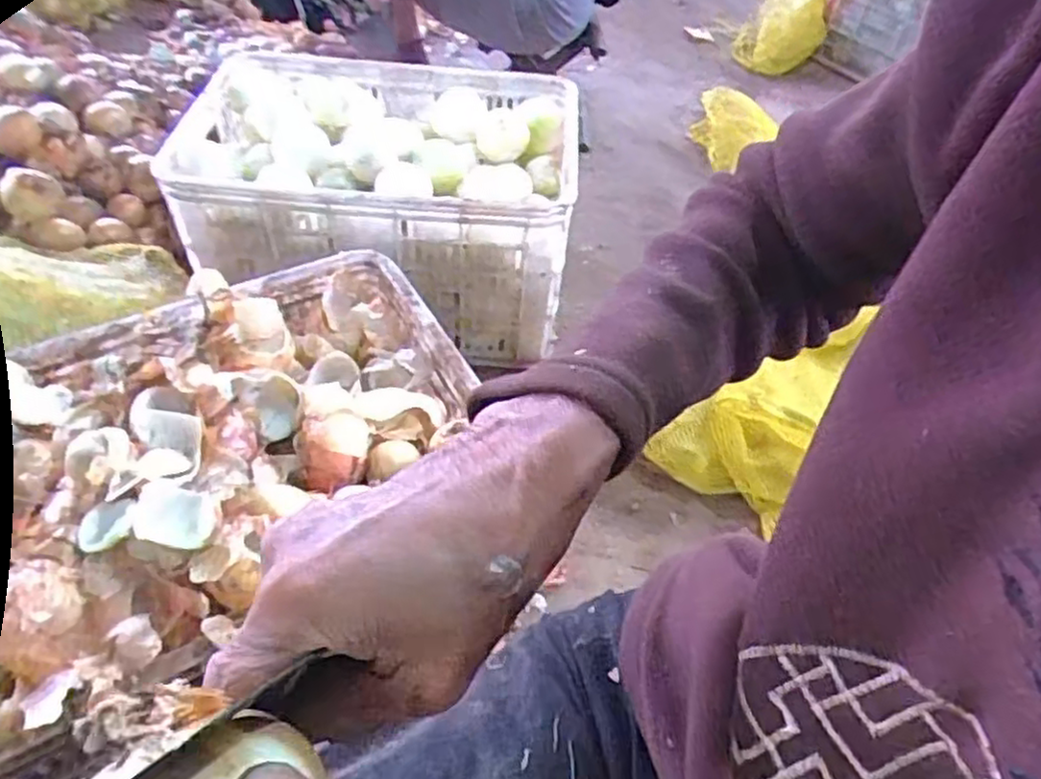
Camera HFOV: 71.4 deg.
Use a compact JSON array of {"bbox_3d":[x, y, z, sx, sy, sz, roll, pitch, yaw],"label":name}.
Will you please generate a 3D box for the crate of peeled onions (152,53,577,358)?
[{"bbox_3d":[-0.195,-0.291,1.066,0.526,0.231,0.367,6,49,1],"label":"crate of peeled onions"}]

